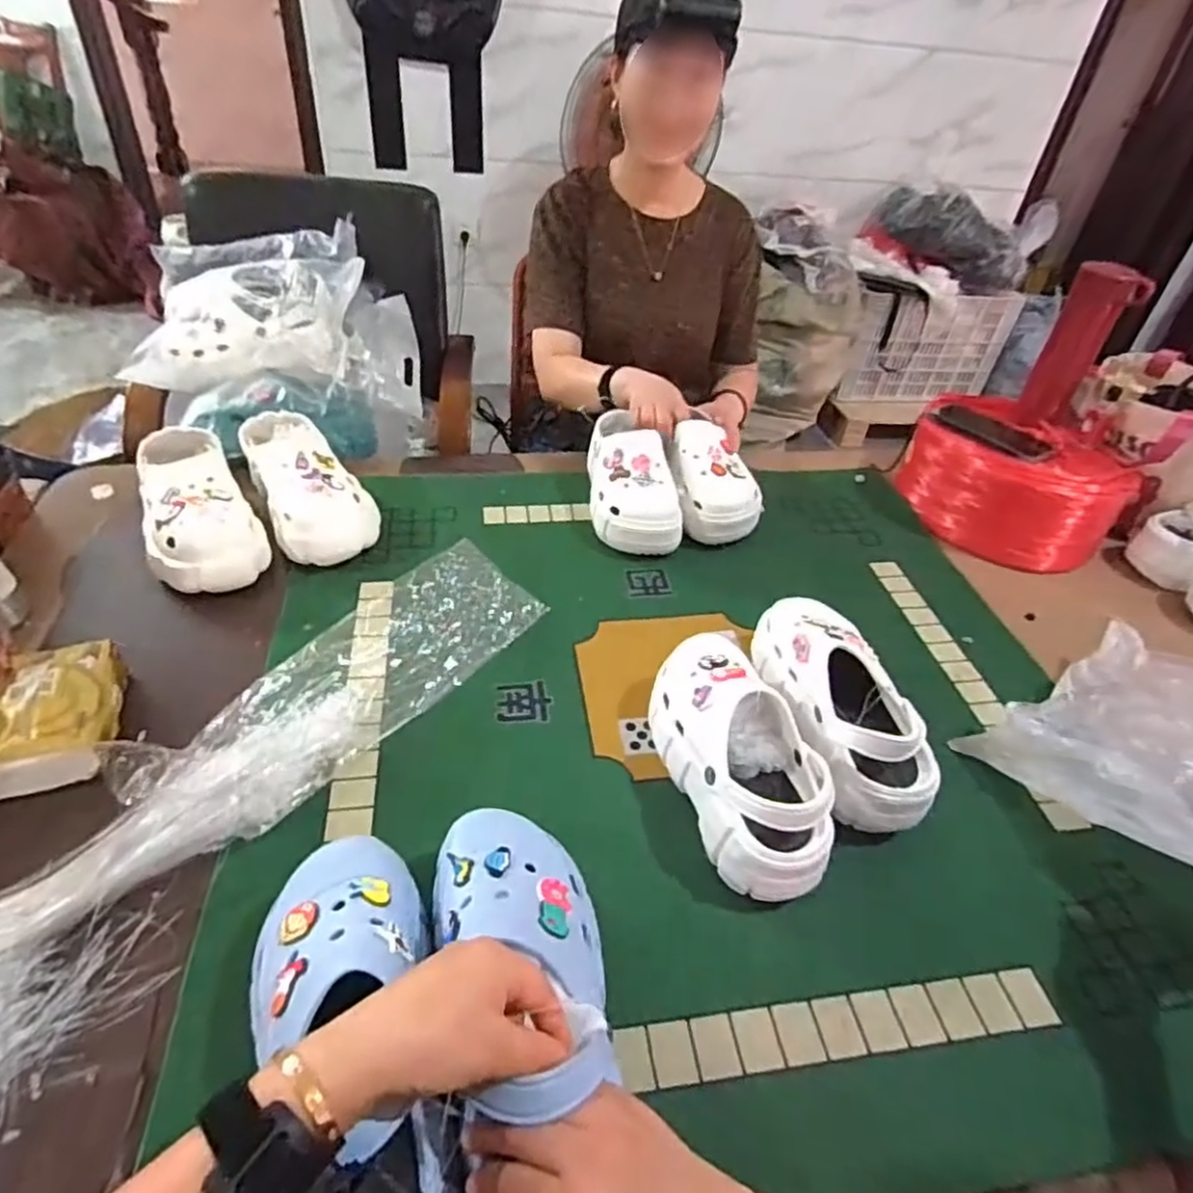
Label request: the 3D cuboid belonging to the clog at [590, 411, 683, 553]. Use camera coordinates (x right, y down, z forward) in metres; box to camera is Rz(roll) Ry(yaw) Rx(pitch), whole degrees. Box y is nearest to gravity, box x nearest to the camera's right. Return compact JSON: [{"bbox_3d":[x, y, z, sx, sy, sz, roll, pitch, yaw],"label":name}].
[{"bbox_3d":[0.047,-0.159,0.956,0.106,0.104,0.201,-2,41,-11],"label":"clog"}]

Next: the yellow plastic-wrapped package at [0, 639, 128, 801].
[{"bbox_3d":[-0.491,0.104,0.638,0.103,0.055,0.131,-7,42,-16],"label":"yellow plastic-wrapped package"}]

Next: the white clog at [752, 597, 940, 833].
[{"bbox_3d":[0.233,0.098,0.677,0.102,0.102,0.243,0,41,-8],"label":"white clog"}]

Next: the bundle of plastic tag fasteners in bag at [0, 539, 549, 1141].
[{"bbox_3d":[-0.318,0.158,0.600,0.228,0.080,0.707,33,47,27],"label":"bundle of plastic tag fasteners in bag"}]

